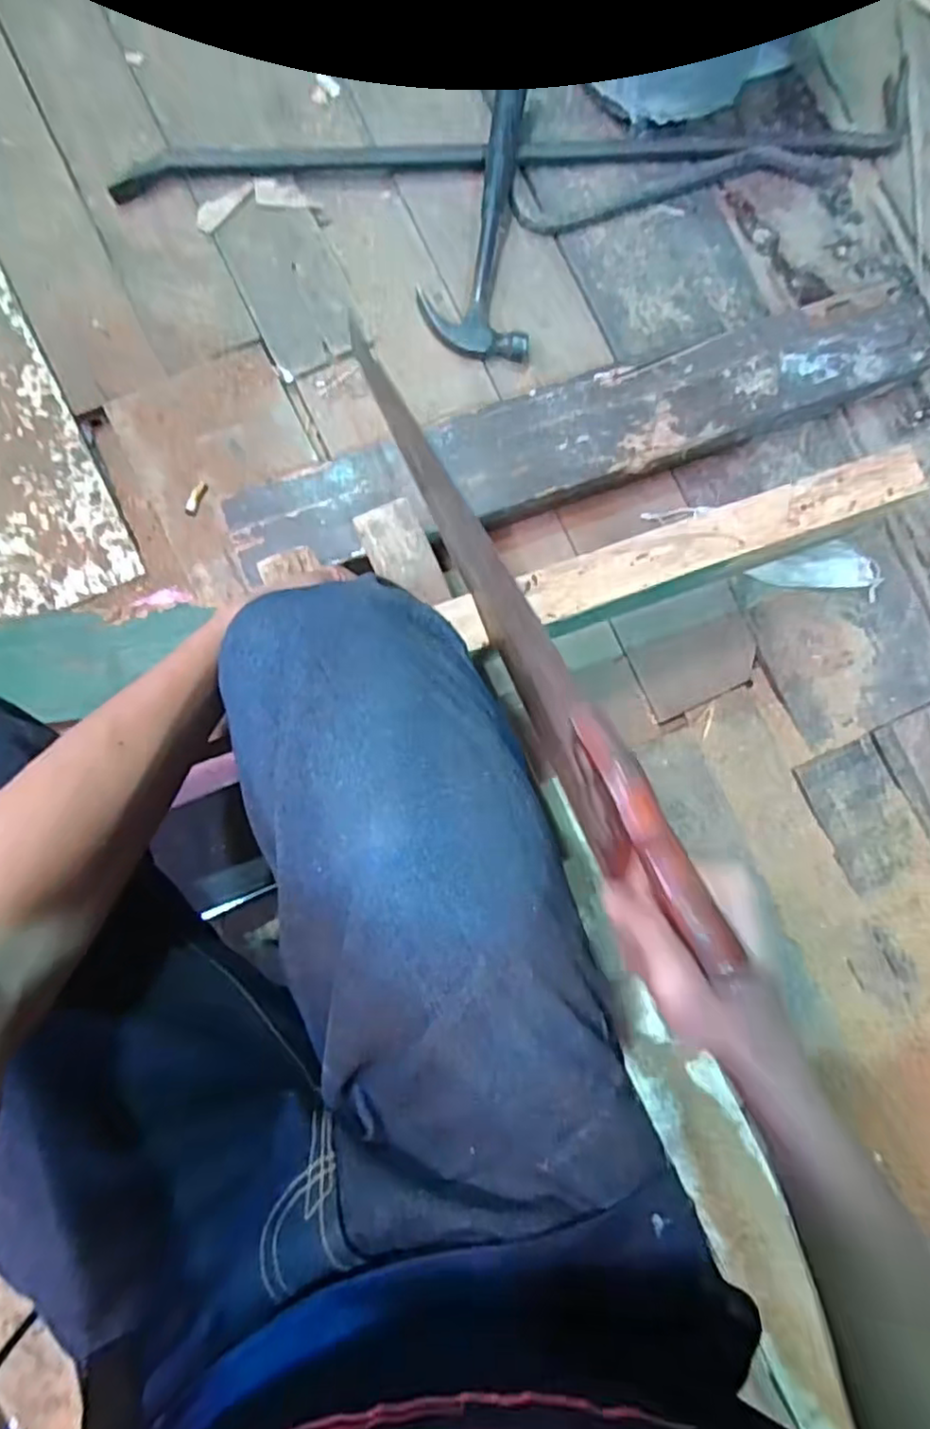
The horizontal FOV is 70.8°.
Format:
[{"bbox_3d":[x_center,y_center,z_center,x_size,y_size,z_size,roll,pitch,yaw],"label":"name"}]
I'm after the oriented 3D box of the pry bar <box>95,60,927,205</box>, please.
[{"bbox_3d":[0.081,-0.639,0.729,0.908,0.023,0.083,-9,86,-5],"label":"pry bar"}]

